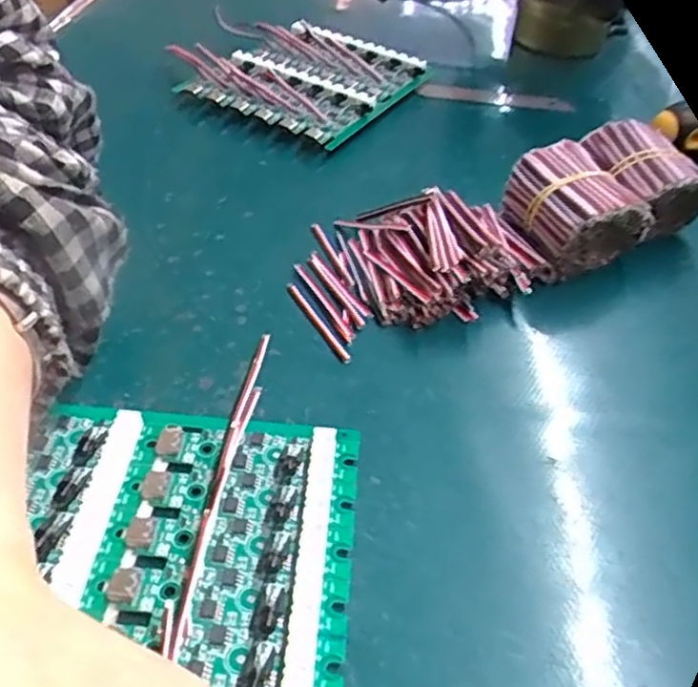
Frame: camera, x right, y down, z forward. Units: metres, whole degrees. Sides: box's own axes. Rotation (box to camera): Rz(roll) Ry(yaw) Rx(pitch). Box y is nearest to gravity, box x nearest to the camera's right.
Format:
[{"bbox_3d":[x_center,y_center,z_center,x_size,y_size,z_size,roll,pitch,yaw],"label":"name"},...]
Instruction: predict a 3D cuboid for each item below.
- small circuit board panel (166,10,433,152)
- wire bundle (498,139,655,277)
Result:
[{"bbox_3d":[-0.036,-0.162,0.417,0.136,0.025,0.103,28,48,22],"label":"small circuit board panel"},{"bbox_3d":[0.094,-0.055,0.297,0.042,0.041,0.054,-19,49,-23],"label":"wire bundle"}]

